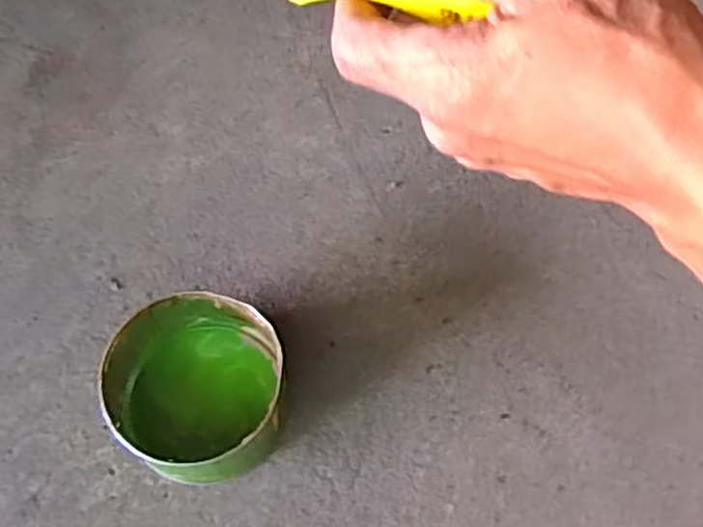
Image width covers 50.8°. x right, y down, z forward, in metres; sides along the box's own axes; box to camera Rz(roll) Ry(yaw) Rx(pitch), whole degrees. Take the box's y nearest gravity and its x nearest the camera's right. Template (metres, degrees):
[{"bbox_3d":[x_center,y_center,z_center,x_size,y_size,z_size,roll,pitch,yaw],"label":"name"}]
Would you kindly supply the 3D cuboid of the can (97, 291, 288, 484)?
[{"bbox_3d":[-0.092,0.072,0.442,0.095,0.063,0.105,3,64,-1],"label":"can"}]

